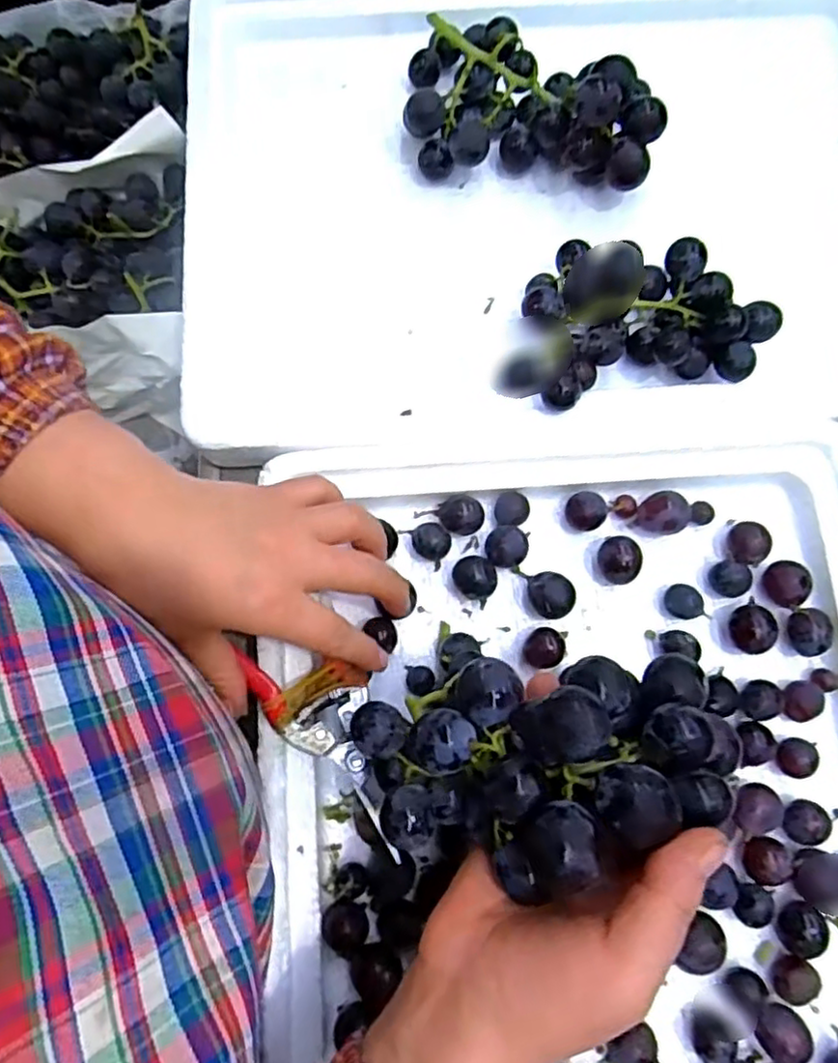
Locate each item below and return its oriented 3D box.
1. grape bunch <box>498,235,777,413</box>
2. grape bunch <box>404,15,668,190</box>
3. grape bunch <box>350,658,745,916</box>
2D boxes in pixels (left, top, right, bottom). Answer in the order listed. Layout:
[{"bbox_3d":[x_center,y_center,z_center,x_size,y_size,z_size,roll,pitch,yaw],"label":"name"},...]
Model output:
[{"bbox_3d":[0.130,-0.134,0.423,0.164,0.046,0.106,-12,76,-3],"label":"grape bunch"},{"bbox_3d":[0.076,-0.294,0.456,0.171,0.067,0.105,10,76,2],"label":"grape bunch"},{"bbox_3d":[0.042,0.096,0.267,0.146,0.075,0.091,-14,76,24],"label":"grape bunch"}]

